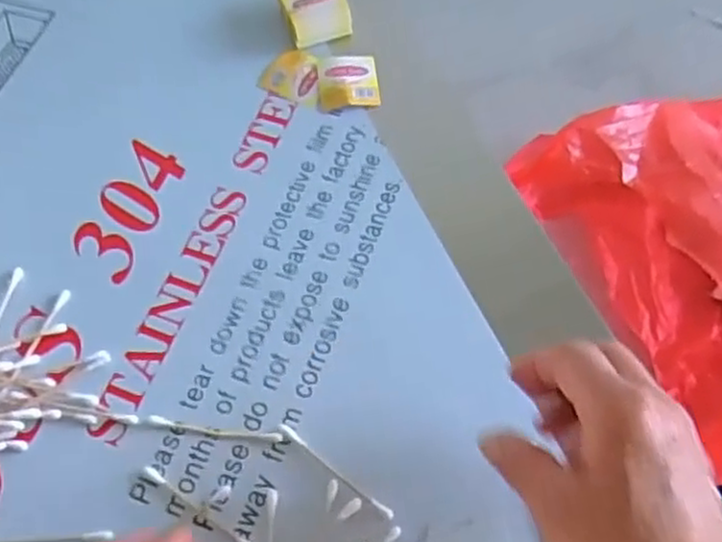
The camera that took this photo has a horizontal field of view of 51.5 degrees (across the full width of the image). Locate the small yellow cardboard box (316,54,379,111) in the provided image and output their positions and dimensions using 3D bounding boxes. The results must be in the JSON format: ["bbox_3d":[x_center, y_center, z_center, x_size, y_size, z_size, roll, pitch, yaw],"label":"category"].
[{"bbox_3d":[-0.009,-0.127,0.499,0.039,0.004,0.044,-8,62,0],"label":"small yellow cardboard box"}]

